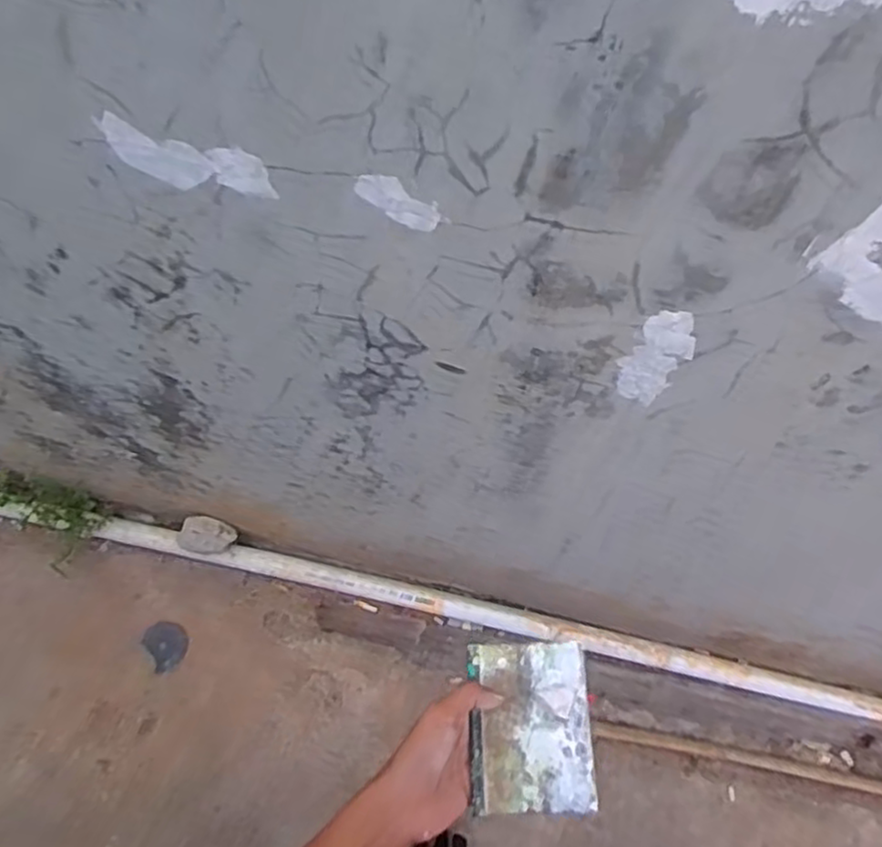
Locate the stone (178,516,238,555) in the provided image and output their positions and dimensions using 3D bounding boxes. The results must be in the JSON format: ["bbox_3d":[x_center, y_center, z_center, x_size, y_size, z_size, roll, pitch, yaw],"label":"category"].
[{"bbox_3d":[-0.459,0.218,1.392,0.116,0.080,0.051,9,64,1],"label":"stone"}]

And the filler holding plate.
[{"bbox_3d":[0.068,0.228,0.540,0.089,0.012,0.118,0,64,-3],"label":"filler holding plate"}]

